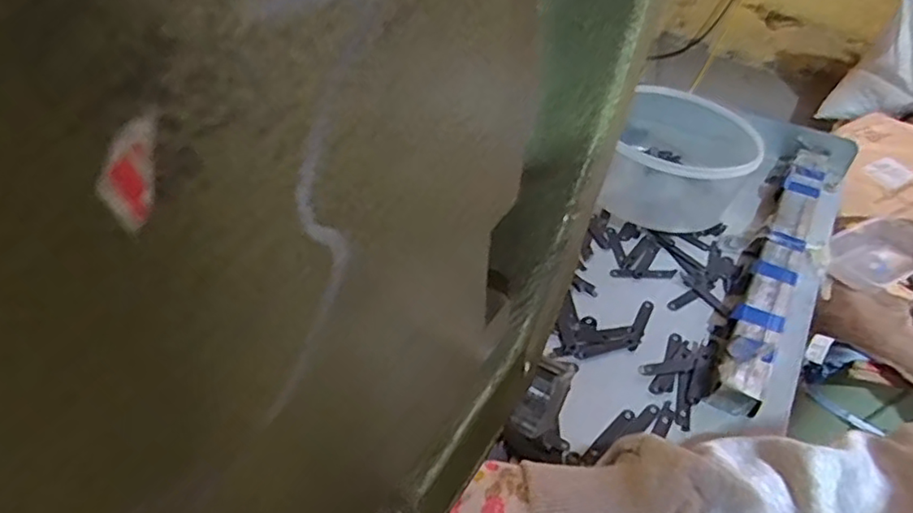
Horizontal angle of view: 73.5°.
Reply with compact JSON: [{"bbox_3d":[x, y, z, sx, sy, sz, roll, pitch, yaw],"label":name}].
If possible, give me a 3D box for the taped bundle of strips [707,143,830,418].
[{"bbox_3d":[0.264,-0.001,0.499,0.034,0.024,0.331,25,47,21],"label":"taped bundle of strips"}]

